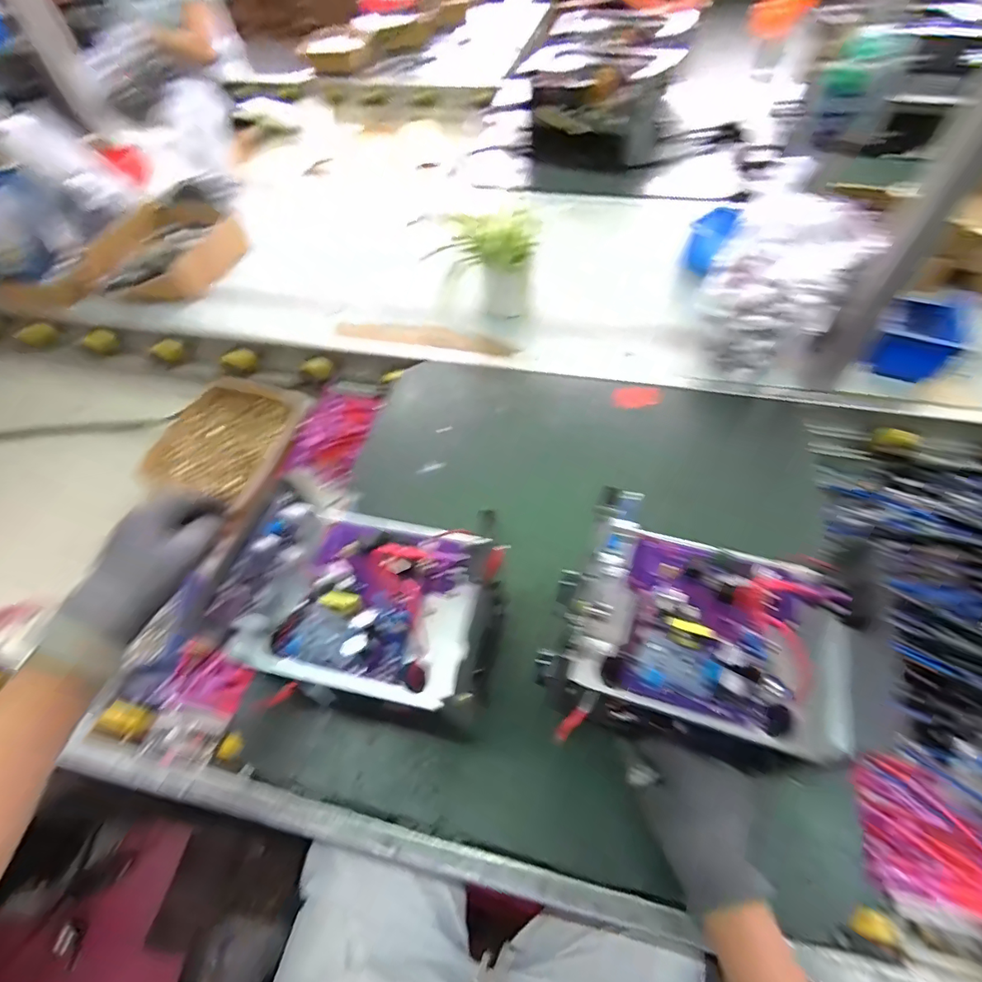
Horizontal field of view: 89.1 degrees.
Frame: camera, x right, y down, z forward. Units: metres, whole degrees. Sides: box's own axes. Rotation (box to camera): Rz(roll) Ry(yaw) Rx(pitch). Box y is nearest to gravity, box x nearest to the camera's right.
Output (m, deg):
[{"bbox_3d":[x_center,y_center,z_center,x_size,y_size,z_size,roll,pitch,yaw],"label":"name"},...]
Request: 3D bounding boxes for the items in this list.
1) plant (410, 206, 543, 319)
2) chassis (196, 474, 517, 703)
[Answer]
[{"bbox_3d":[-0.010,-0.366,0.791,0.168,0.132,0.105,22,61,17],"label":"plant"},{"bbox_3d":[-0.109,0.087,0.410,0.220,0.069,0.156,18,60,15],"label":"chassis"}]

